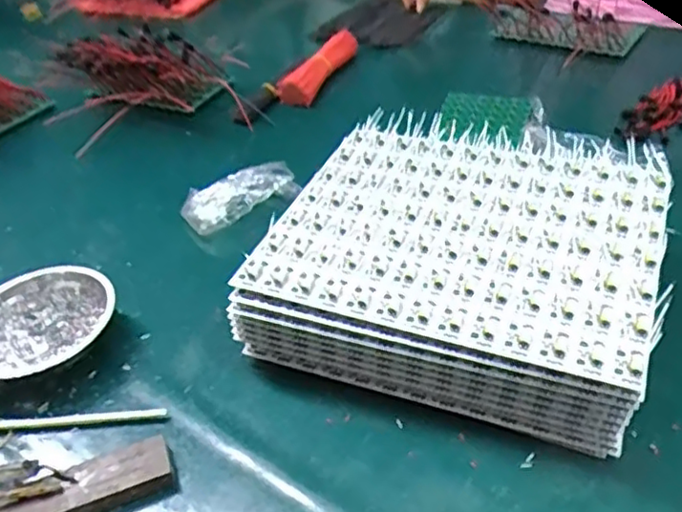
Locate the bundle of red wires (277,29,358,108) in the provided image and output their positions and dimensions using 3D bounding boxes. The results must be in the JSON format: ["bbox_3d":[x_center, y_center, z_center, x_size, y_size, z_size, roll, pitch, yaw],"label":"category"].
[{"bbox_3d":[-0.030,-0.243,0.856,0.046,0.053,0.137,15,44,24],"label":"bundle of red wires"}]

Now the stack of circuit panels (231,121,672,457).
[{"bbox_3d":[0.100,0.002,0.547,0.287,0.096,0.256,11,43,19],"label":"stack of circuit panels"}]

